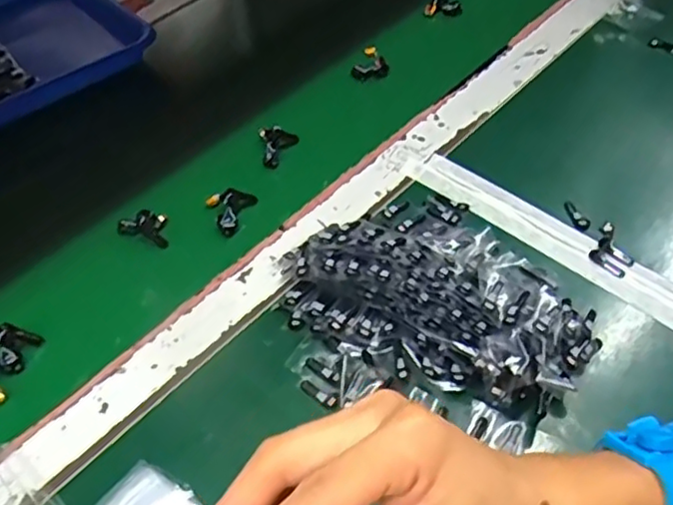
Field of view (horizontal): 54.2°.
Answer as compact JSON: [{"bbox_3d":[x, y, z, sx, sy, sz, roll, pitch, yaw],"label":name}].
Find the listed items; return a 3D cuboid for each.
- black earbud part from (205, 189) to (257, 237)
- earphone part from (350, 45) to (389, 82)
[{"bbox_3d":[-0.076,-0.034,0.500,0.037,0.020,0.032,-23,53,-15],"label":"black earbud part"},{"bbox_3d":[0.031,-0.174,0.605,0.035,0.026,0.020,2,51,4],"label":"earphone part"}]

